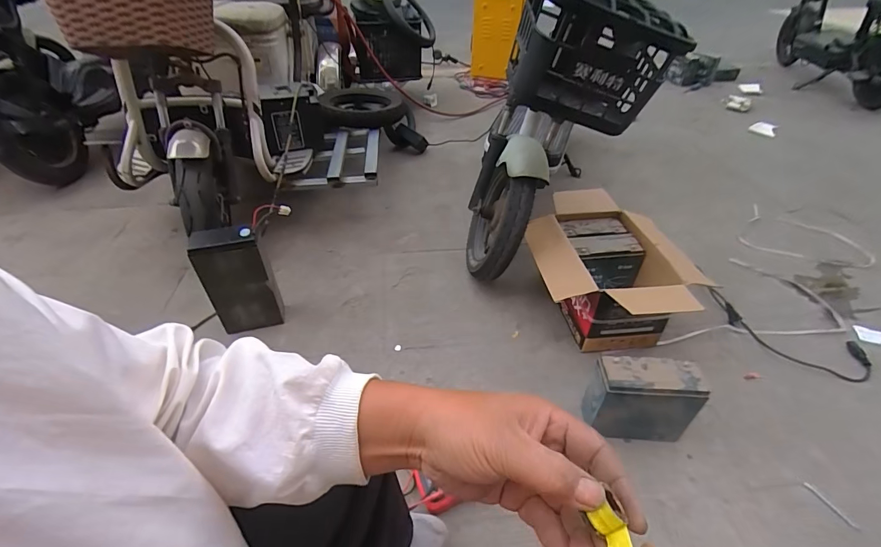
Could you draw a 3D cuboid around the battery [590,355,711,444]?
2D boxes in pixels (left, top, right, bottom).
[{"bbox_3d":[0.382,0.249,0.789,0.178,0.172,0.075,-1,41,-1],"label":"battery"}]

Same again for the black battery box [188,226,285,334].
[{"bbox_3d":[-0.476,0.020,0.968,0.151,0.242,0.067,-12,42,-14],"label":"black battery box"}]

